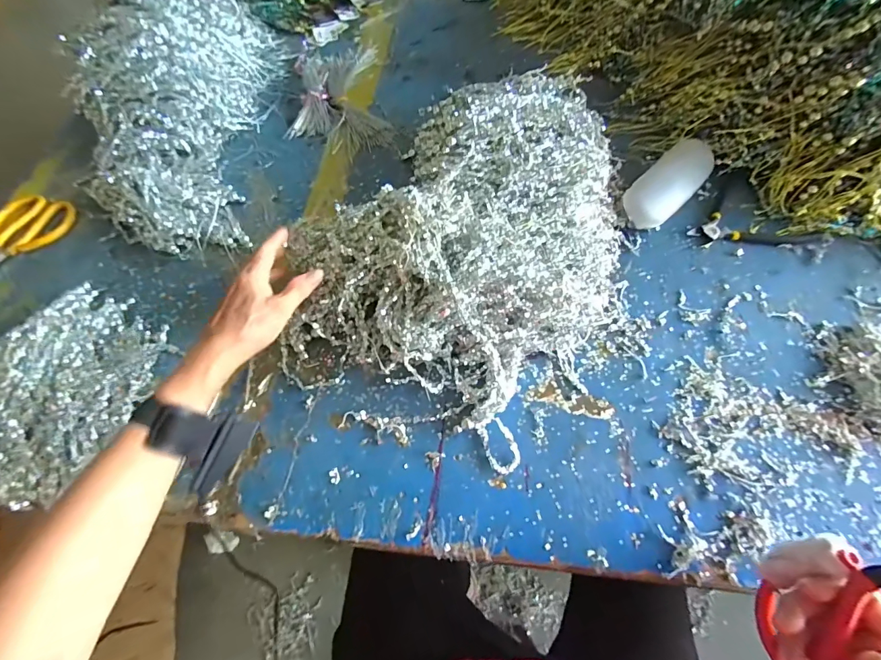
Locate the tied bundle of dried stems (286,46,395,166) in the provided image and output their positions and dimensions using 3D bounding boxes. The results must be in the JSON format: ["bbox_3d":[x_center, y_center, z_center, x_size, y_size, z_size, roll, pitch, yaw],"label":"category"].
[{"bbox_3d":[-0.167,-0.383,0.651,0.151,0.023,0.264,-11,62,-3],"label":"tied bundle of dried stems"}]

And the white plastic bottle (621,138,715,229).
[{"bbox_3d":[0.290,-0.185,0.512,0.161,0.041,0.058,-41,67,-17],"label":"white plastic bottle"}]

